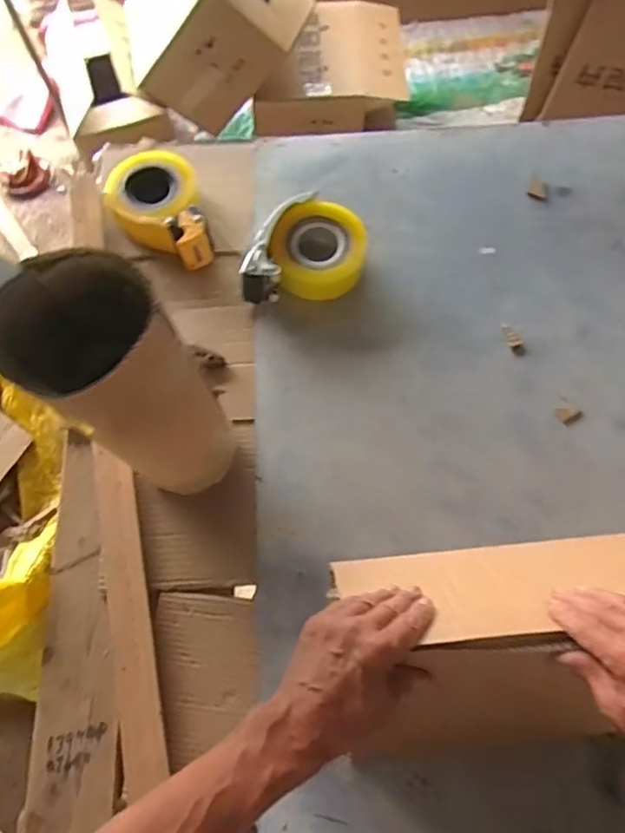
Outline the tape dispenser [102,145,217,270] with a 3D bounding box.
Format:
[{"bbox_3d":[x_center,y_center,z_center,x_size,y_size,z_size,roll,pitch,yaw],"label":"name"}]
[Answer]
[{"bbox_3d":[-0.208,-0.291,0.839,0.126,0.067,0.192,-40,71,-13],"label":"tape dispenser"}]

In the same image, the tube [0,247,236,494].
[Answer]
[{"bbox_3d":[-0.163,-0.010,0.548,0.110,0.305,0.100,27,71,13],"label":"tube"}]

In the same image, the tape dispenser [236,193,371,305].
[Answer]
[{"bbox_3d":[-0.004,-0.206,0.788,0.124,0.079,0.159,26,71,12],"label":"tape dispenser"}]

